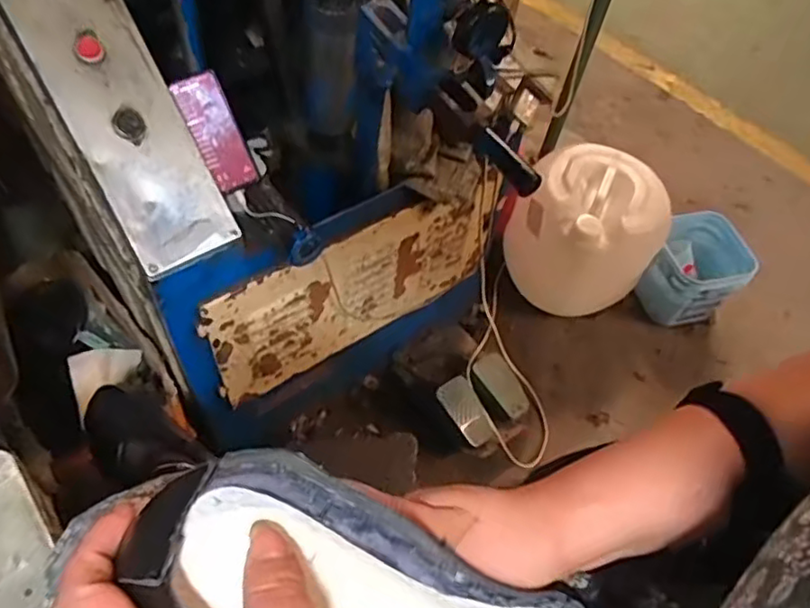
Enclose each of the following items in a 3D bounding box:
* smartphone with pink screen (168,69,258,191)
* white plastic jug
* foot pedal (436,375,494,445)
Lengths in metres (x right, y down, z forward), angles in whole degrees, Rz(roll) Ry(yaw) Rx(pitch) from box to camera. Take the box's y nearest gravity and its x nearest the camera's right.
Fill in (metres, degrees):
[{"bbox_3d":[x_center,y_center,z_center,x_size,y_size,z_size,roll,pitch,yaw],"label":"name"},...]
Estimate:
[{"bbox_3d":[-0.255,-0.230,0.846,0.061,0.153,0.017,-31,24,-24],"label":"smartphone with pink screen"},{"bbox_3d":[0.418,-0.156,1.479,0.323,0.341,0.258,27,56,14],"label":"white plastic jug"},{"bbox_3d":[0.124,0.217,1.264,0.064,0.020,0.136,-31,87,-24],"label":"foot pedal"}]

